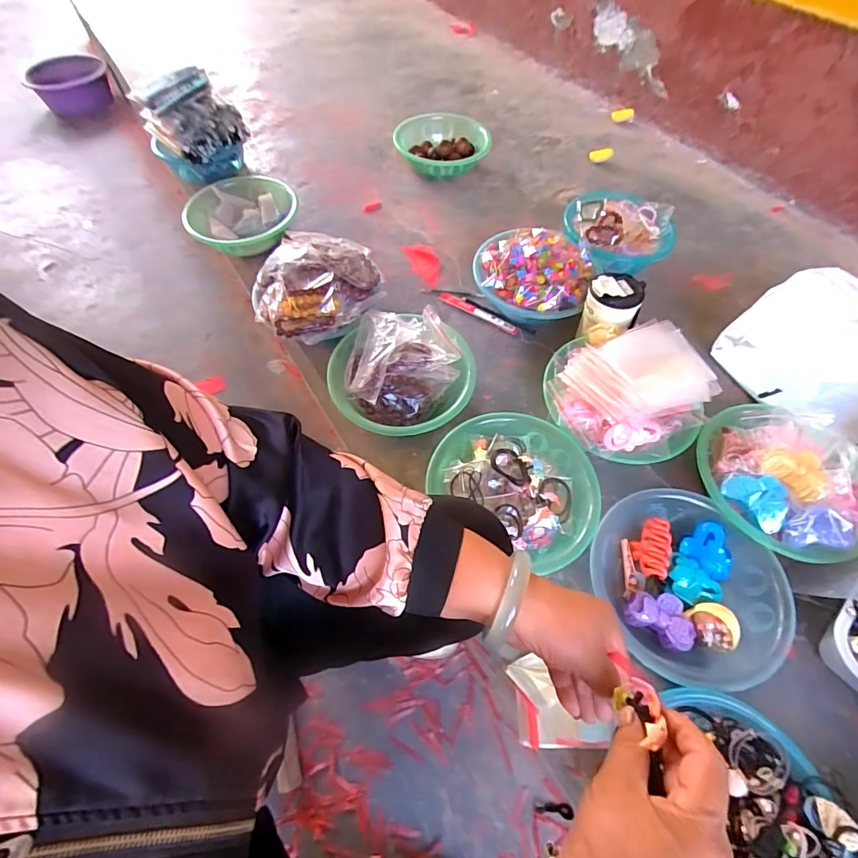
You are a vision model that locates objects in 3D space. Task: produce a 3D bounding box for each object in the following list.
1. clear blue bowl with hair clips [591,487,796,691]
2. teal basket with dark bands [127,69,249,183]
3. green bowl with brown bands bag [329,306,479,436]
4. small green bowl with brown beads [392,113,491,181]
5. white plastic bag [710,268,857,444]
[{"bbox_3d":[0.335,0.203,0.588,0.217,0.076,0.236,-28,63,-16],"label":"clear blue bowl with hair clips"},{"bbox_3d":[-0.575,-0.737,1.091,0.157,0.209,0.179,35,64,19],"label":"teal basket with dark bands"},{"bbox_3d":[-0.044,-0.084,0.743,0.229,0.103,0.230,0,59,0],"label":"green bowl with brown bands bag"},{"bbox_3d":[0.031,-0.693,1.097,0.228,0.083,0.193,-1,59,-1],"label":"small green bowl with brown beads"},{"bbox_3d":[0.692,-0.133,0.765,0.315,0.098,0.285,-18,61,-11],"label":"white plastic bag"}]

